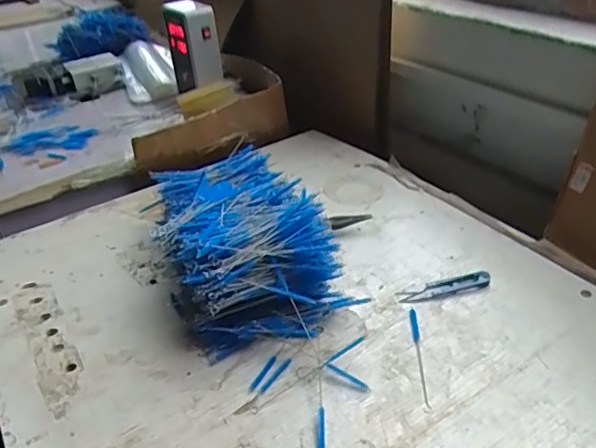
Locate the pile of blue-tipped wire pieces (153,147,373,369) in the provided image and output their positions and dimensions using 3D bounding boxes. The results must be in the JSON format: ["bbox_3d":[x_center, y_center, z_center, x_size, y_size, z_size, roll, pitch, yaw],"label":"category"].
[{"bbox_3d":[-0.075,0.008,0.667,0.167,0.101,0.314,-17,34,-18],"label":"pile of blue-tipped wire pieces"}]

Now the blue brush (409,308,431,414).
[{"bbox_3d":[0.117,0.126,0.543,0.007,0.004,0.129,-3,32,5],"label":"blue brush"}]

